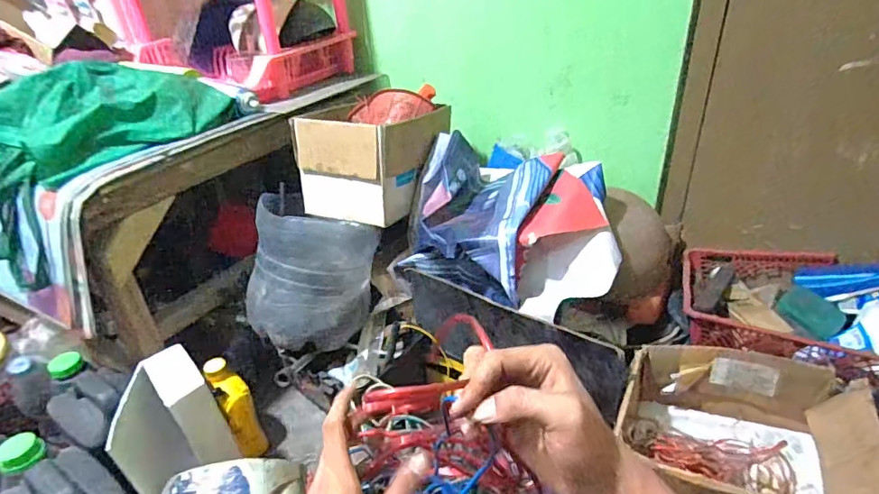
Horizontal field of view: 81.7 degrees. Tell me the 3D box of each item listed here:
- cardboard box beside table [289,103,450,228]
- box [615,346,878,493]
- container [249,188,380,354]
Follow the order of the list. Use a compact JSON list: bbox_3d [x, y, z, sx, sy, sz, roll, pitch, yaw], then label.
[{"bbox_3d":[-0.133,-0.186,1.006,0.223,0.171,0.249,13,35,25],"label":"cardboard box beside table"},{"bbox_3d":[0.426,0.290,0.739,0.307,0.178,0.227,13,35,25],"label":"box"},{"bbox_3d":[-0.254,0.044,0.984,0.193,0.242,0.223,10,34,21],"label":"container"}]

